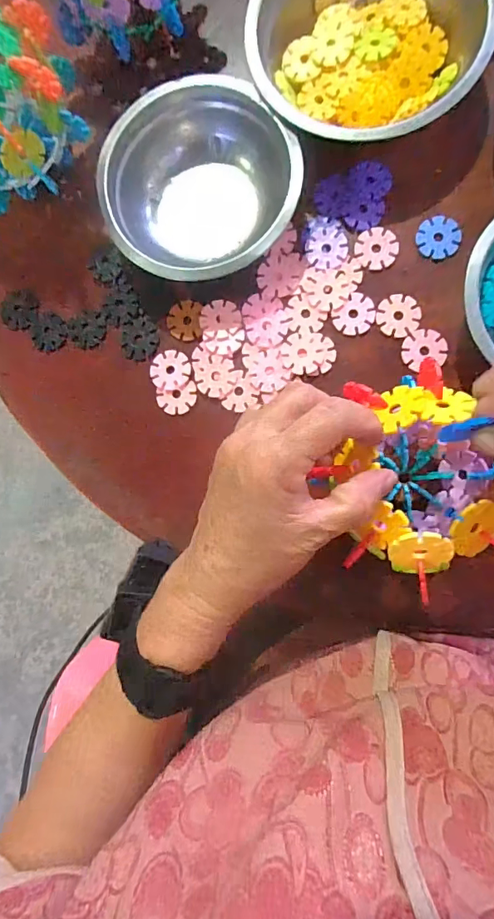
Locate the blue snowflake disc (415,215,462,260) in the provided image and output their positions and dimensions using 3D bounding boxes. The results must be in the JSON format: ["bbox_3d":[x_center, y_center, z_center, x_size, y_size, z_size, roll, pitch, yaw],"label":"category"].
[{"bbox_3d":[0.144,-0.167,0.349,0.031,0.004,0.032,0,88,7],"label":"blue snowflake disc"}]

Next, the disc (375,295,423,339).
[{"bbox_3d":[0.113,-0.107,0.345,0.031,0.004,0.031,0,88,7],"label":"disc"}]

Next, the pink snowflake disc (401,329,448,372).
[{"bbox_3d":[0.131,-0.082,0.343,0.031,0.004,0.029,0,88,7],"label":"pink snowflake disc"}]

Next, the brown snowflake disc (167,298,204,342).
[{"bbox_3d":[-0.049,-0.109,0.364,0.028,0.004,0.033,-3,87,7],"label":"brown snowflake disc"}]

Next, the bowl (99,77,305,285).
[{"bbox_3d":[-0.035,-0.198,0.346,0.140,0.043,0.141,0,88,7],"label":"bowl"}]

